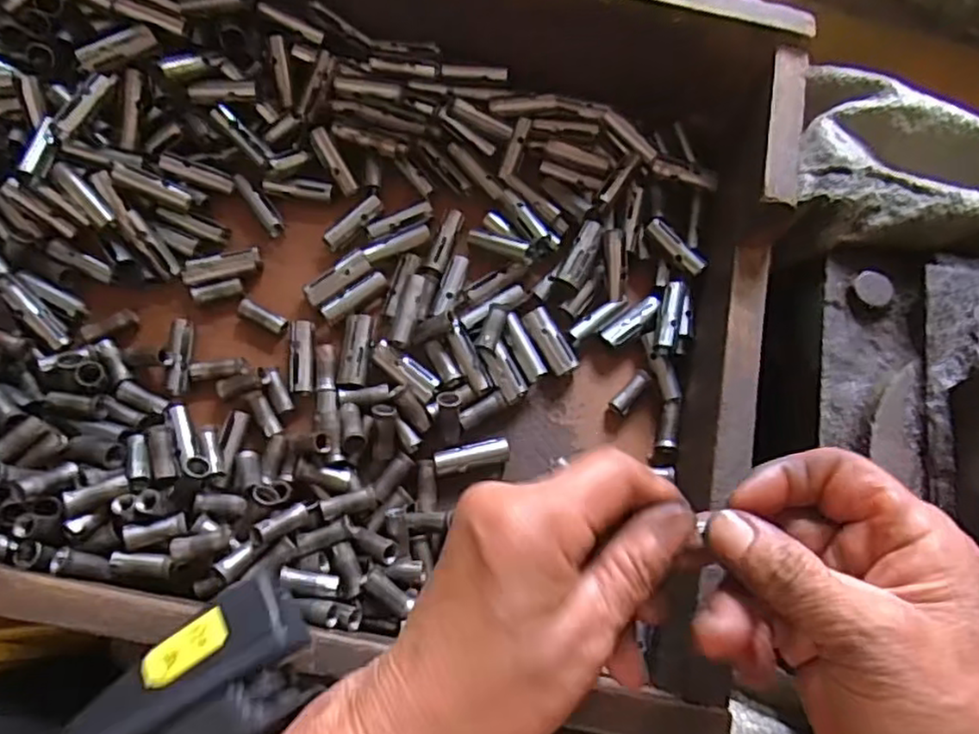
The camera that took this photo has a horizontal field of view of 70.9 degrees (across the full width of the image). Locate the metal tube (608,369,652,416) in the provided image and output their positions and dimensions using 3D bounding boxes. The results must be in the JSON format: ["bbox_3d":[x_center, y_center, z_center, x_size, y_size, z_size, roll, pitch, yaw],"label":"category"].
[{"bbox_3d":[0.074,0.013,0.353,0.010,0.008,0.028,41,76,12],"label":"metal tube"}]

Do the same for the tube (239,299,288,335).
[{"bbox_3d":[-0.115,-0.026,0.350,0.027,0.007,0.009,27,73,9],"label":"tube"}]

